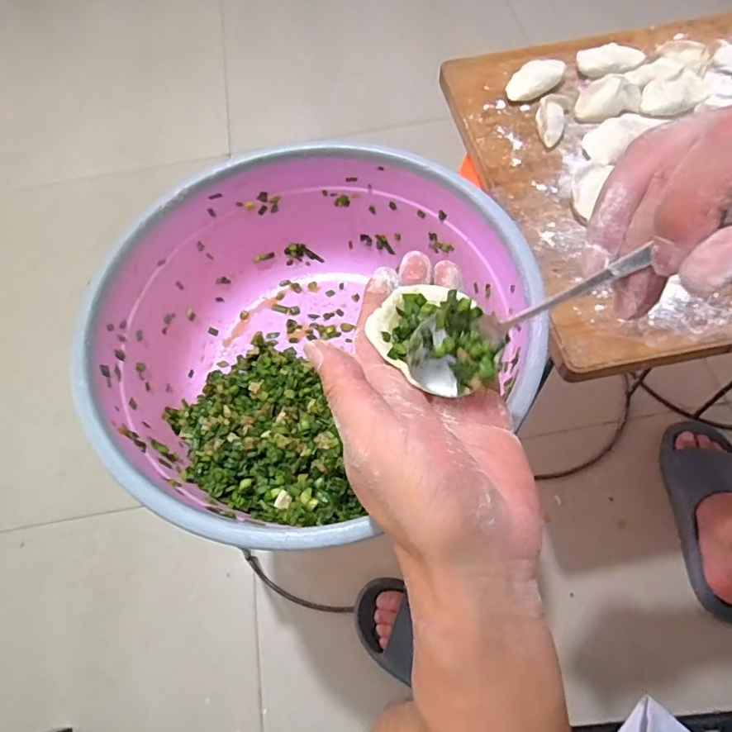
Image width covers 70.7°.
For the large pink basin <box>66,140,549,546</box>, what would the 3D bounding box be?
[{"bbox_3d":[-0.042,-0.022,0.375,0.282,0.109,0.260,-1,62,3],"label":"large pink basin"}]

